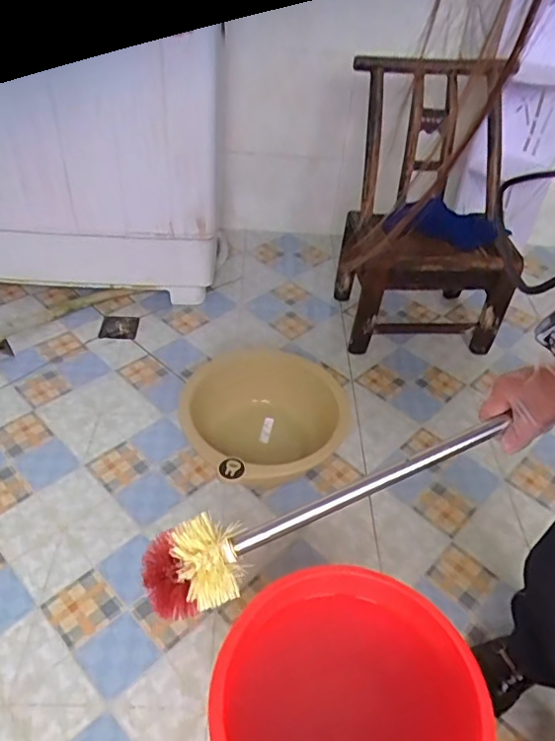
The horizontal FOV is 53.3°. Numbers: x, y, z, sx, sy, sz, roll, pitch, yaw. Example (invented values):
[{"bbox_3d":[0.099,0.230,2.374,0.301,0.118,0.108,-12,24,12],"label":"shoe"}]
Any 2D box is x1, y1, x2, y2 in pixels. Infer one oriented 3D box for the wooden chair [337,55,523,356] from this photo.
[{"bbox_3d":[0.383,-0.397,1.356,0.405,0.579,0.366,-3,43,-9],"label":"wooden chair"}]

